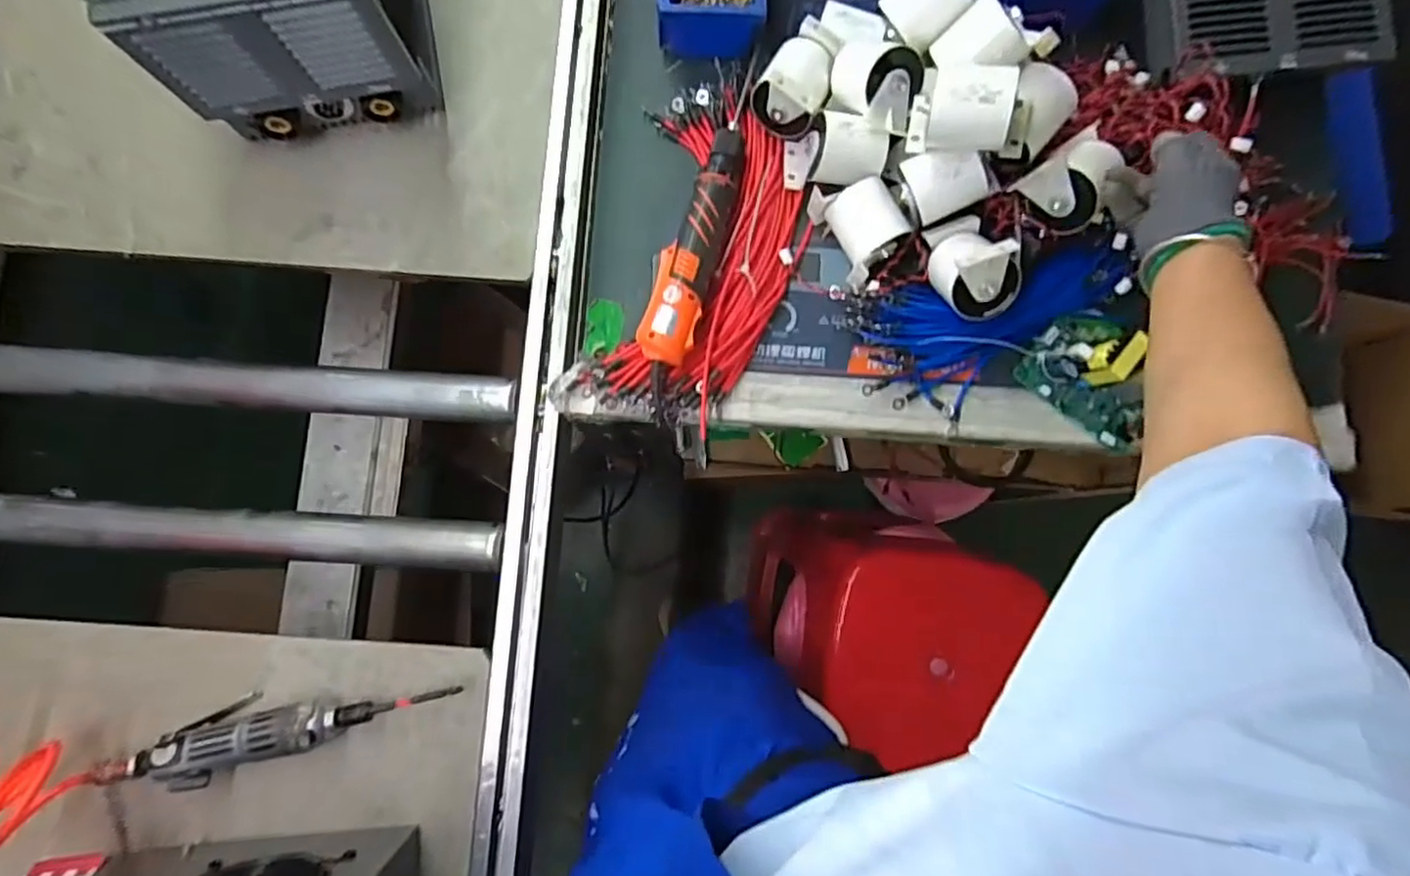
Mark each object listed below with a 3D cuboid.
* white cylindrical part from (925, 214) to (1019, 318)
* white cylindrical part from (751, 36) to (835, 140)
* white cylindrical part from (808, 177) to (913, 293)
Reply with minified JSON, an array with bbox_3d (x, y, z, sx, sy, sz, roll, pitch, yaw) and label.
[{"bbox_3d":[0.245,-0.152,0.595,0.059,0.085,0.082,-14,112,5],"label":"white cylindrical part"},{"bbox_3d":[0.086,-0.339,0.616,0.064,0.072,0.083,24,85,3],"label":"white cylindrical part"},{"bbox_3d":[0.149,-0.199,0.621,0.065,0.047,0.100,-25,85,-2],"label":"white cylindrical part"}]

